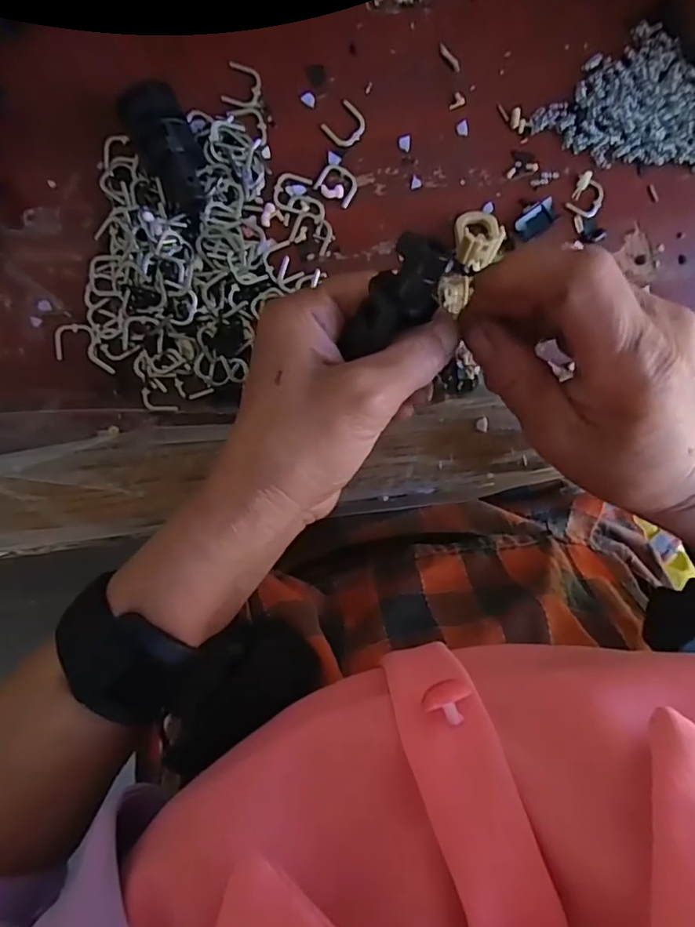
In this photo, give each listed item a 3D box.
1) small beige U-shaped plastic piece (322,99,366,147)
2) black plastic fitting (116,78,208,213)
[{"bbox_3d":[-0.001,-0.166,0.265,0.017,0.004,0.020,43,91,-7],"label":"small beige U-shaped plastic piece"},{"bbox_3d":[-0.079,-0.140,0.241,0.025,0.021,0.052,-24,107,-5],"label":"black plastic fitting"}]

